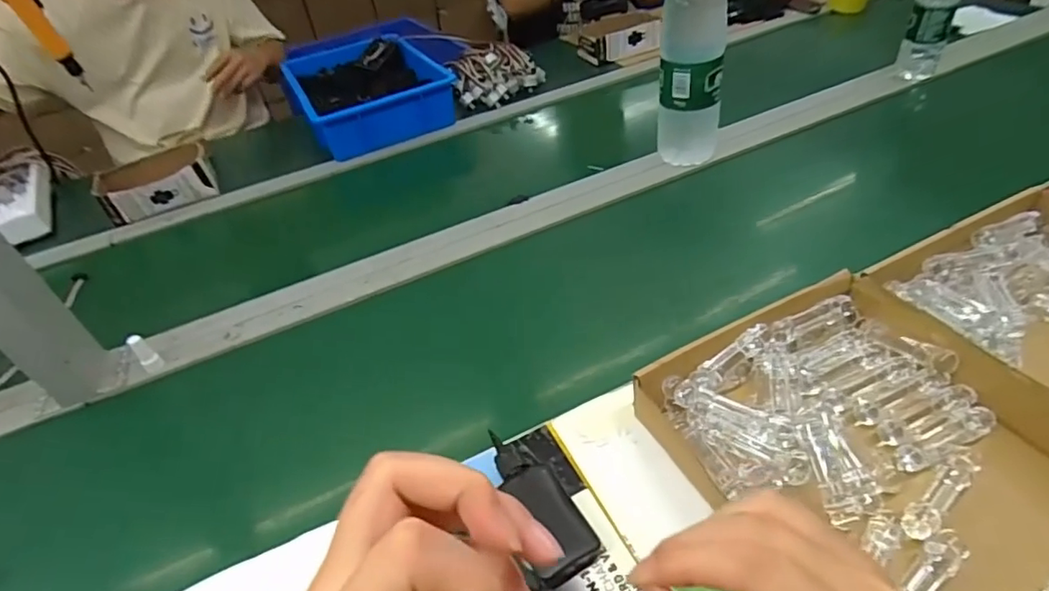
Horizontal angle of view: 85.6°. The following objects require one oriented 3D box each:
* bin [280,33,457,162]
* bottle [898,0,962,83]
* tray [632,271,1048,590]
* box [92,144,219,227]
[{"bbox_3d":[-0.341,-0.437,1.195,0.278,0.083,0.392,-25,44,-17],"label":"bin"},{"bbox_3d":[0.701,-0.491,0.964,0.067,0.221,0.056,17,47,27],"label":"bottle"},{"bbox_3d":[0.283,0.139,0.467,0.276,0.078,0.304,-23,43,-16],"label":"tray"},{"bbox_3d":[-0.664,-0.211,1.021,0.179,0.058,0.178,-27,44,-19],"label":"box"}]

